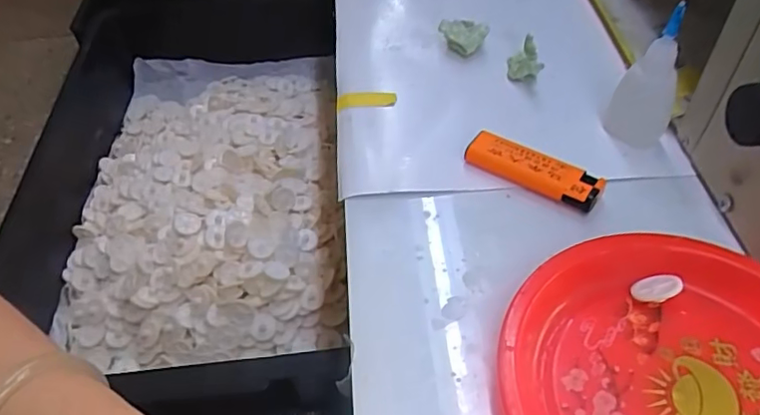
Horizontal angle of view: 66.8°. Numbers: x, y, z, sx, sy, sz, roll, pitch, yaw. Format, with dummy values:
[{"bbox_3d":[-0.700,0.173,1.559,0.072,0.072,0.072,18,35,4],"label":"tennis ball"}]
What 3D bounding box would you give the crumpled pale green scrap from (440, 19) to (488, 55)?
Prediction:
[{"bbox_3d":[0.062,-0.124,0.425,0.025,0.023,0.031,-33,54,-23],"label":"crumpled pale green scrap"}]

